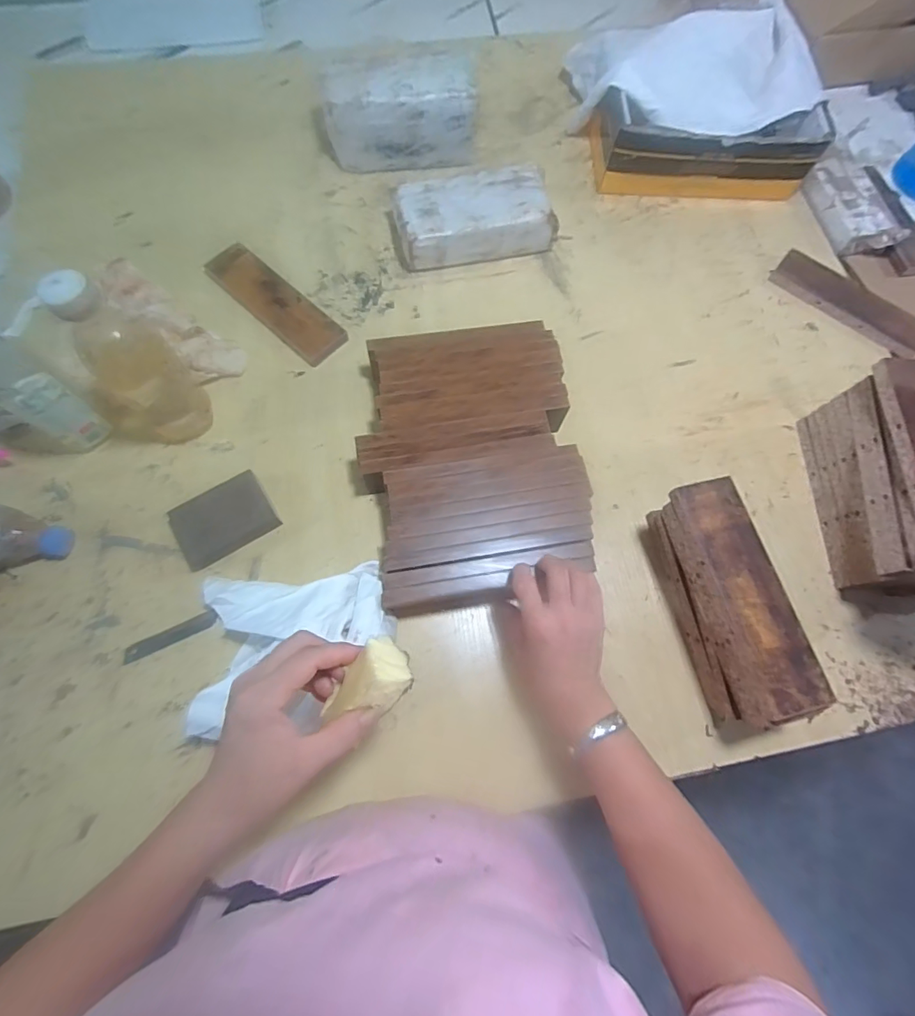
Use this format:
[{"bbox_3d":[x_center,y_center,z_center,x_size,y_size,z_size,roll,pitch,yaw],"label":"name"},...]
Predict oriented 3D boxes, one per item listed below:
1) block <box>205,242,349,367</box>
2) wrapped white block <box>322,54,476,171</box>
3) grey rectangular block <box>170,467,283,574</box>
[{"bbox_3d":[-0.248,-0.277,0.642,0.219,0.021,0.065,41,76,10],"label":"block"},{"bbox_3d":[-0.082,-0.559,0.687,0.215,0.112,0.084,0,73,-2],"label":"wrapped white block"},{"bbox_3d":[-0.262,0.015,0.534,0.106,0.020,0.072,-31,76,-10],"label":"grey rectangular block"}]

